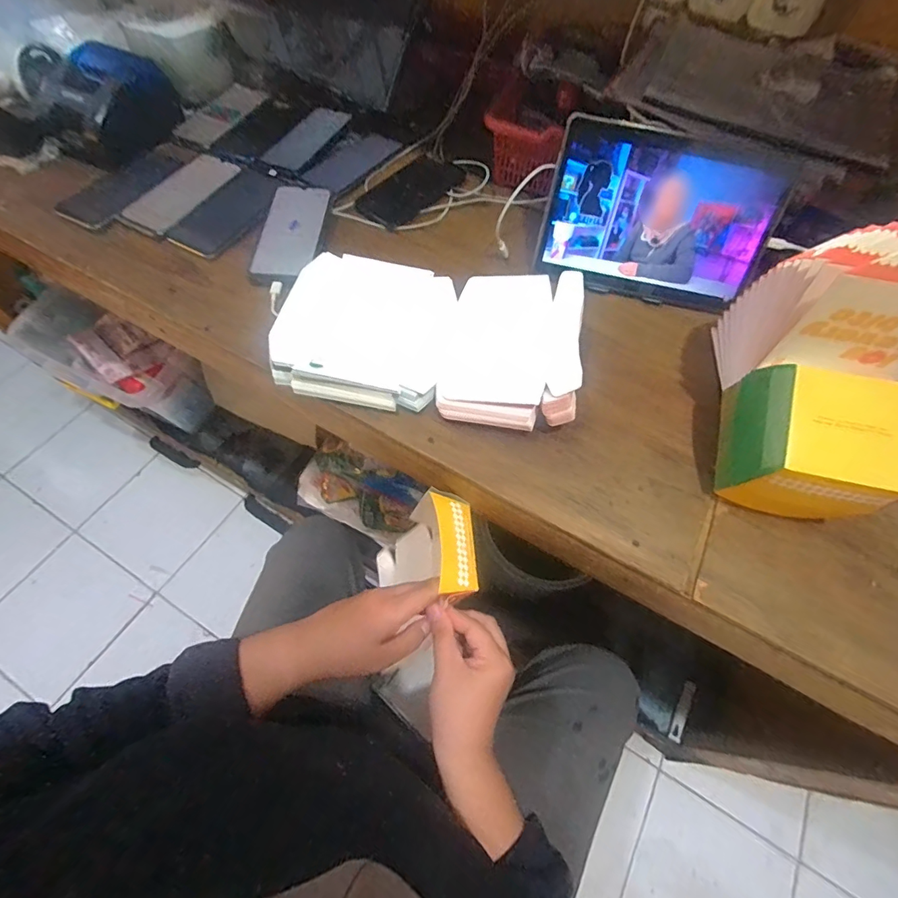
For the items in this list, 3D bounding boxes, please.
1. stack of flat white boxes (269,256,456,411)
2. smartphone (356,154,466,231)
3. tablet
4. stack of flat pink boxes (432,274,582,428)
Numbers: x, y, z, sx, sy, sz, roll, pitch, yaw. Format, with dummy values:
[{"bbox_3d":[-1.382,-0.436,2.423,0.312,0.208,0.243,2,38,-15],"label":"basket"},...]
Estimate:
[{"bbox_3d":[-0.089,-0.135,0.498,0.173,0.034,0.186,9,61,2],"label":"stack of flat white boxes"},{"bbox_3d":[-0.051,-0.366,0.642,0.083,0.007,0.168,33,65,14],"label":"smartphone"},{"bbox_3d":[0.243,-0.265,0.530,0.251,0.167,0.006,14,30,2],"label":"tablet"},{"bbox_3d":[0.066,-0.111,0.487,0.136,0.055,0.187,9,61,2],"label":"stack of flat pink boxes"}]

